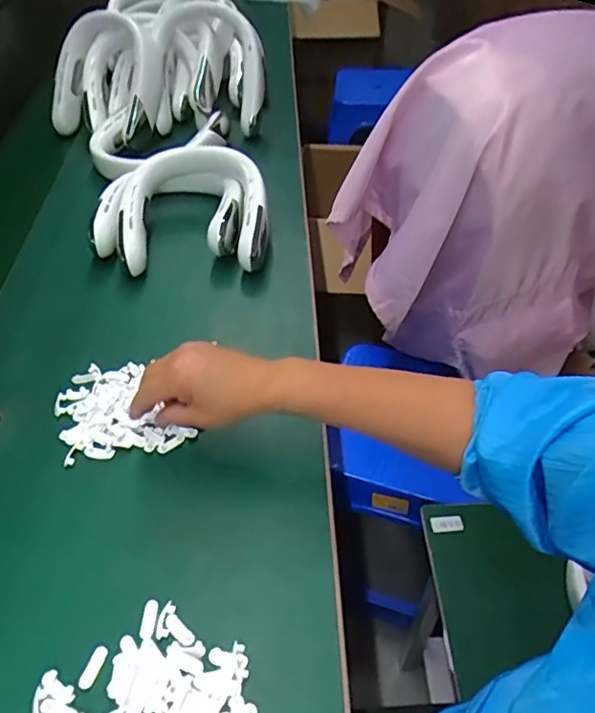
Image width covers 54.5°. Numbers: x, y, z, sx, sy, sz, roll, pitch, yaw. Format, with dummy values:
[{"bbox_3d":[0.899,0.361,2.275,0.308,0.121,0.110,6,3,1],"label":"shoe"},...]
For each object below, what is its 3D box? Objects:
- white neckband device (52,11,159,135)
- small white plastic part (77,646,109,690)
[{"bbox_3d":[-0.322,-0.463,0.945,0.201,0.172,0.049,5,15,22],"label":"white neckband device"},{"bbox_3d":[-0.147,0.223,0.415,0.011,0.004,0.029,13,47,12],"label":"small white plastic part"}]

